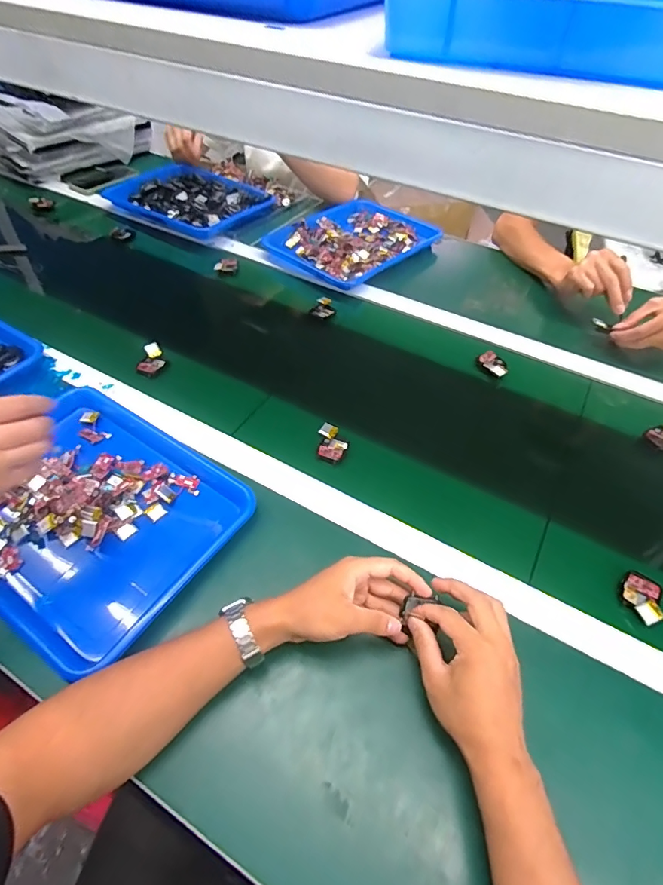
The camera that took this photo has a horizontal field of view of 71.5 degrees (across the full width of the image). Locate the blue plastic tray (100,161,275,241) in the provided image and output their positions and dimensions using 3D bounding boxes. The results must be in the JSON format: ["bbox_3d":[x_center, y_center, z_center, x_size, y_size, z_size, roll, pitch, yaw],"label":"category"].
[{"bbox_3d":[-0.332,-0.566,1.050,0.352,0.035,0.226,28,55,19],"label":"blue plastic tray"}]

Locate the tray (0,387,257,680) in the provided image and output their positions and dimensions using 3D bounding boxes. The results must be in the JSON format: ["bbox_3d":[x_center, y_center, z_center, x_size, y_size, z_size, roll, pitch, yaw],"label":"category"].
[{"bbox_3d":[-0.281,0.079,0.543,0.325,0.044,0.261,29,55,19],"label":"tray"}]

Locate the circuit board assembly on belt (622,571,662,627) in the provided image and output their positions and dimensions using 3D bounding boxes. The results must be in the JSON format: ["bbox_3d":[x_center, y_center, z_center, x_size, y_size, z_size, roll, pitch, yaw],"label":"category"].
[{"bbox_3d":[0.335,0.165,0.494,0.036,0.012,0.059,22,53,15],"label":"circuit board assembly on belt"}]

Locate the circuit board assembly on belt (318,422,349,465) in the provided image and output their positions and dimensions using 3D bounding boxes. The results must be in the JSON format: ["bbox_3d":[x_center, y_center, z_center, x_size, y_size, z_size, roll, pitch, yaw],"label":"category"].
[{"bbox_3d":[0.001,0.000,0.620,0.041,0.015,0.050,14,51,8],"label":"circuit board assembly on belt"}]

